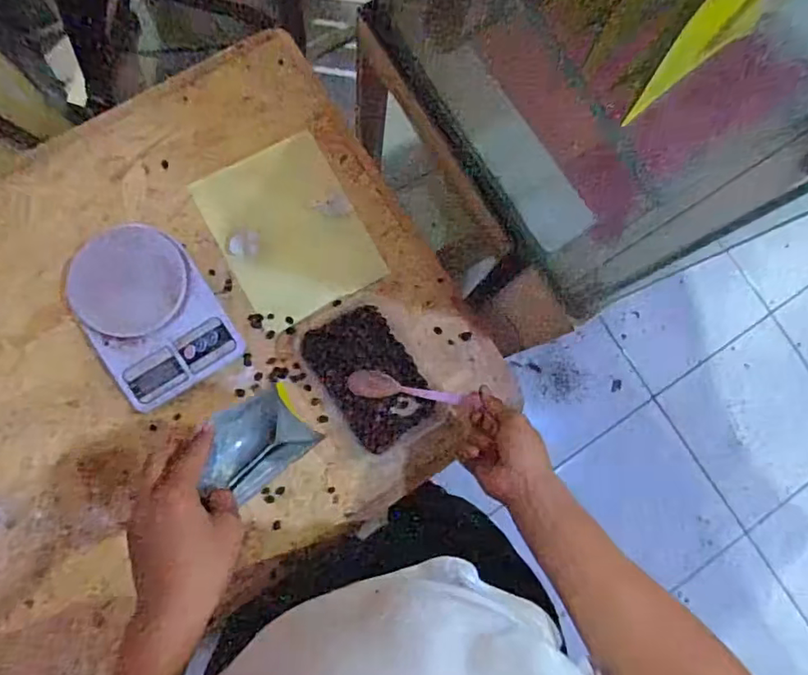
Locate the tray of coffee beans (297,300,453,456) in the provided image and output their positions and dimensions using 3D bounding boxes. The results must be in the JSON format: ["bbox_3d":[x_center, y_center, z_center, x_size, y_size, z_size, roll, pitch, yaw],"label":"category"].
[{"bbox_3d":[-0.038,0.047,0.664,0.109,0.029,0.168,-31,87,-9],"label":"tray of coffee beans"}]

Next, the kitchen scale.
[{"bbox_3d":[-0.286,-0.031,0.644,0.136,0.040,0.187,-32,87,-9],"label":"kitchen scale"}]

